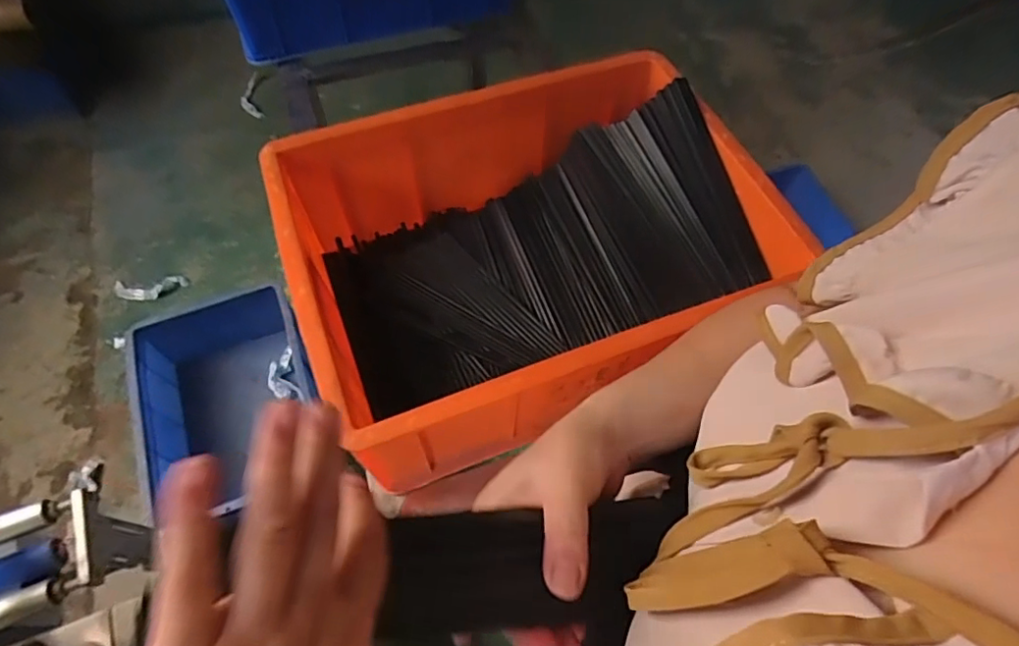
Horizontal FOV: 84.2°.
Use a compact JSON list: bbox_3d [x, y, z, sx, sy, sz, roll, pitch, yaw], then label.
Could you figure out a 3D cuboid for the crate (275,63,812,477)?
[{"bbox_3d":[0.020,-0.073,0.610,0.456,0.169,0.336,-19,62,-12],"label":"crate"}]

